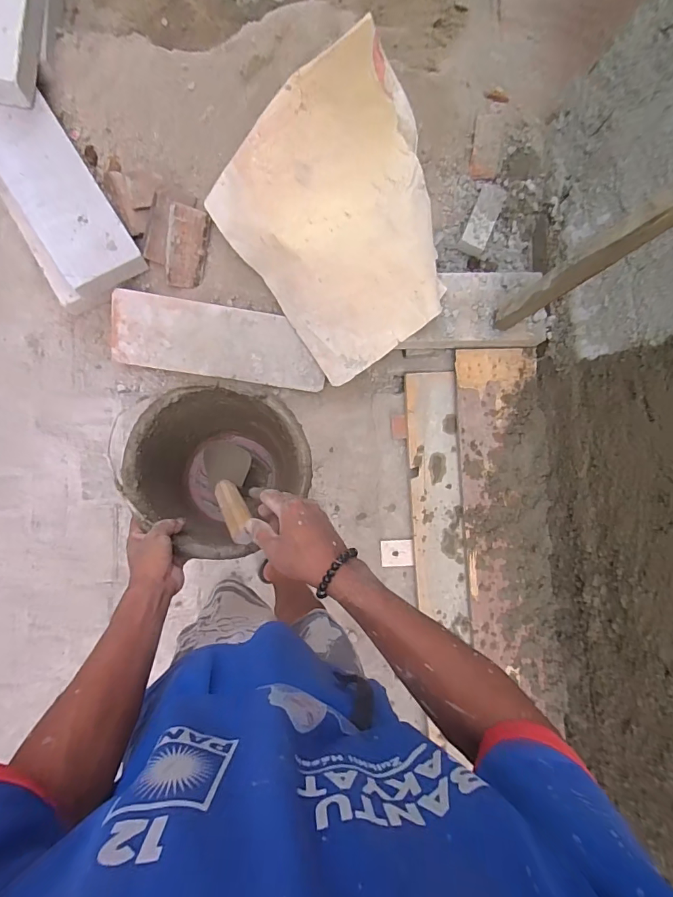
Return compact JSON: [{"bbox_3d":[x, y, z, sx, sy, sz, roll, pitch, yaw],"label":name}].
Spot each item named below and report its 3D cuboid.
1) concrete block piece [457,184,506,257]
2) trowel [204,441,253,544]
[{"bbox_3d":[0.418,-0.654,1.214,0.079,0.058,0.176,24,82,-4],"label":"concrete block piece"},{"bbox_3d":[-0.157,0.048,0.613,0.070,0.252,0.050,-23,113,-6],"label":"trowel"}]

